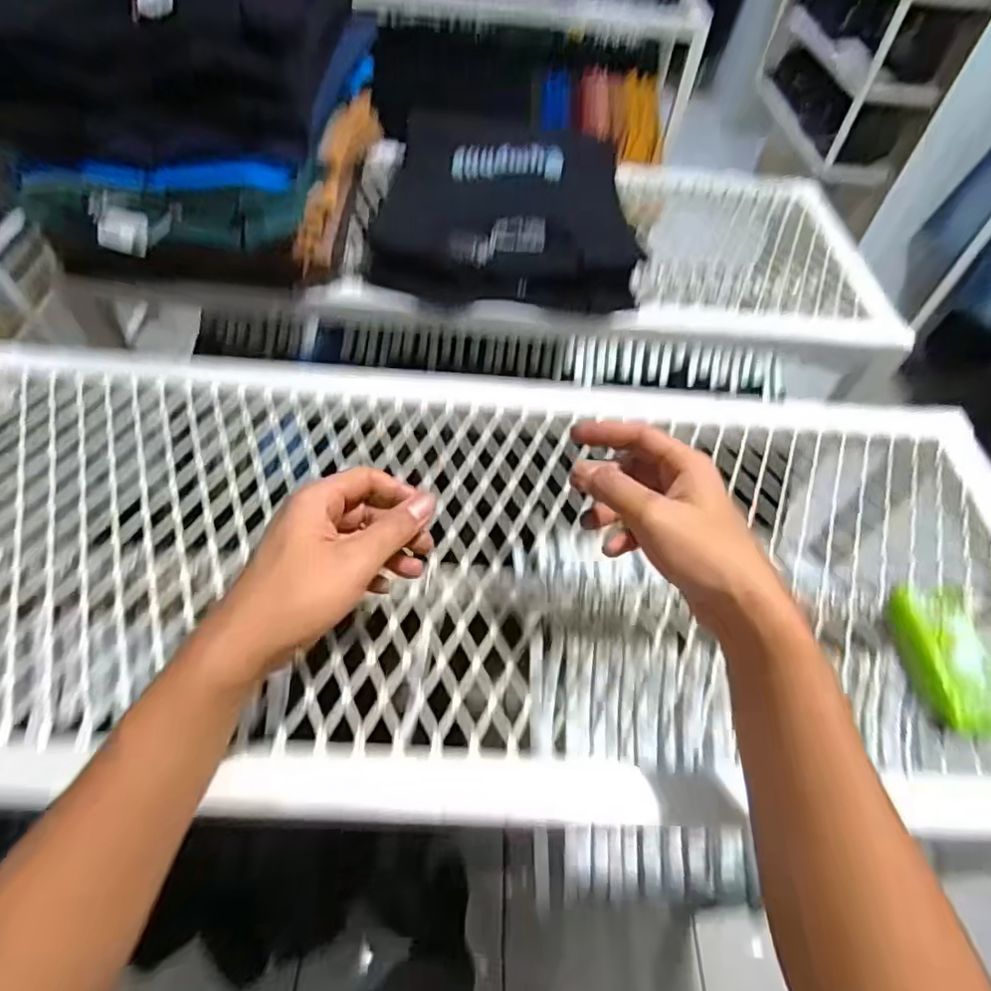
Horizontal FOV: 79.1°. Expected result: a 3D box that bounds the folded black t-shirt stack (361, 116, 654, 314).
[{"bbox_3d":[0.019,-0.349,0.750,0.297,0.082,0.302,7,53,0],"label":"folded black t-shirt stack"}]

